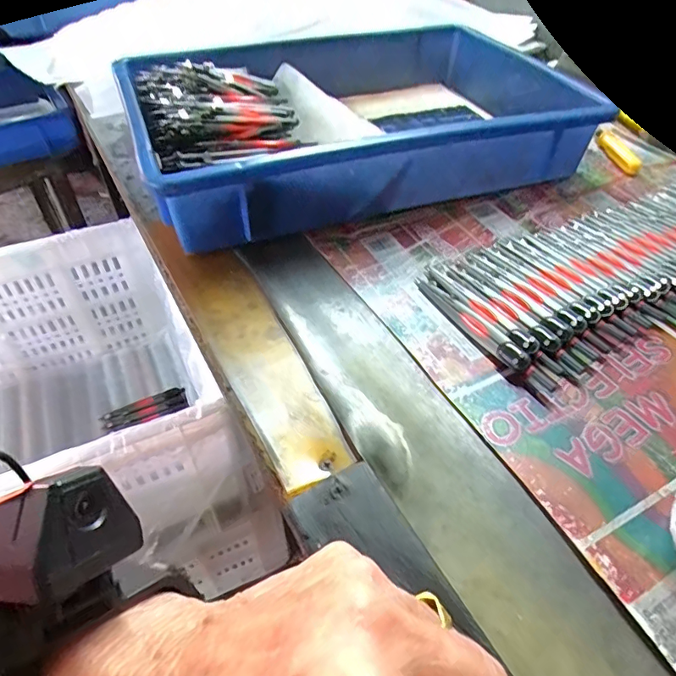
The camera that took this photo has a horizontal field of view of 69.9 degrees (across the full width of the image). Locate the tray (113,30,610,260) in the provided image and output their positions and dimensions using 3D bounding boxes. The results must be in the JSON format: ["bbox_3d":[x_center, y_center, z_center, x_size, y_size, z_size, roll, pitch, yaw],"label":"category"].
[{"bbox_3d":[0.015,-0.228,0.489,0.407,0.085,0.269,-18,50,-16],"label":"tray"}]

